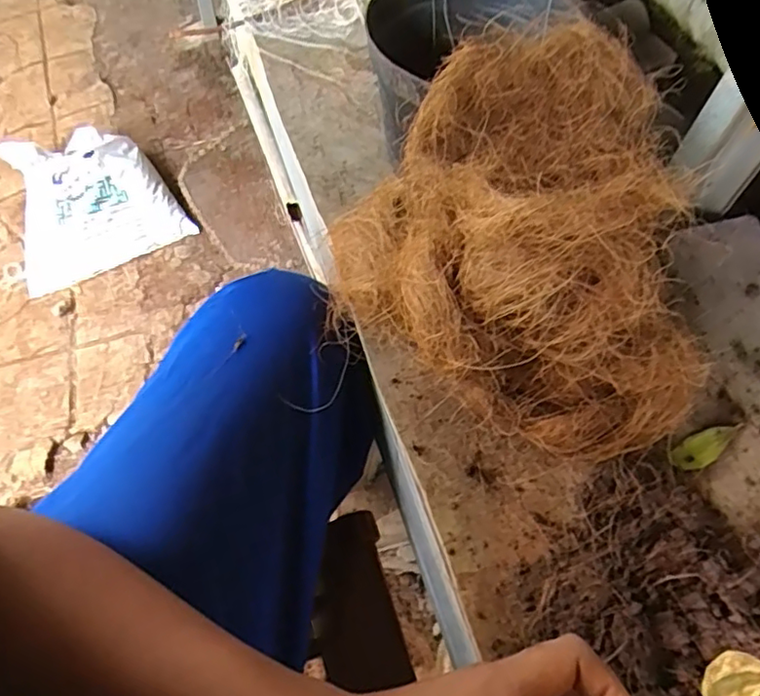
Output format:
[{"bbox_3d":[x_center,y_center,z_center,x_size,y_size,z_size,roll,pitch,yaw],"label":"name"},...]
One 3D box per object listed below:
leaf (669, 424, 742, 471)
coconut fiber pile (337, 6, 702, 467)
[{"bbox_3d":[0.235,0.070,0.437,0.063,0.004,0.021,-30,65,-19],"label":"leaf"},{"bbox_3d":[0.096,-0.048,0.398,0.185,0.183,0.236,-24,63,-16],"label":"coconut fiber pile"}]

